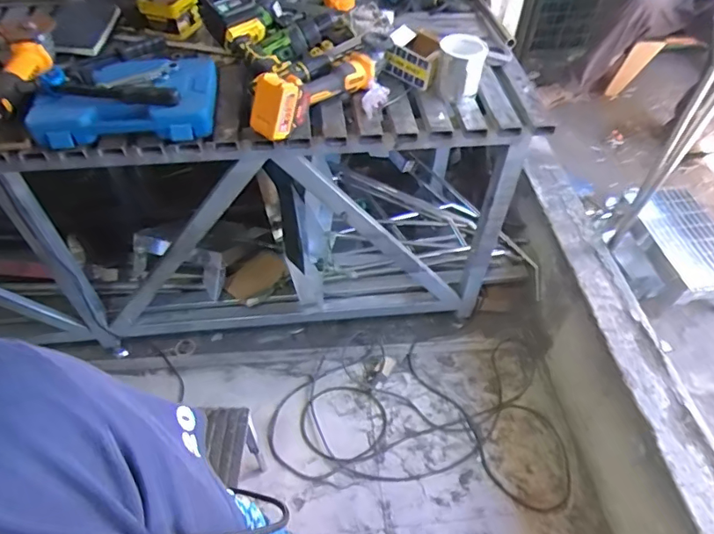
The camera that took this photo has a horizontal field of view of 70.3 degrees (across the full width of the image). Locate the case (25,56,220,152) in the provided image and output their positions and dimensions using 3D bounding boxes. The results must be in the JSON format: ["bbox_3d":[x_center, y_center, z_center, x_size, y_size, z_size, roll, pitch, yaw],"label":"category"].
[{"bbox_3d":[-0.492,-0.371,1.101,0.356,0.071,0.244,-6,50,-6],"label":"case"}]

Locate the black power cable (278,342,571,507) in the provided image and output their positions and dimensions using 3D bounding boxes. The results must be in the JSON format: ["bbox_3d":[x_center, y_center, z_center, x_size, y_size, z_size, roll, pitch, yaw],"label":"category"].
[{"bbox_3d":[0.195,0.447,1.606,0.892,0.031,0.525,5,50,3],"label":"black power cable"}]

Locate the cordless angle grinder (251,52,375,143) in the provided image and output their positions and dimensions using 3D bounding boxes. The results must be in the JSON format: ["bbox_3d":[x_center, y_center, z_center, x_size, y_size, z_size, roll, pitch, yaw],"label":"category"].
[{"bbox_3d":[-0.093,-0.394,1.089,0.102,0.103,0.314,35,58,25],"label":"cordless angle grinder"}]

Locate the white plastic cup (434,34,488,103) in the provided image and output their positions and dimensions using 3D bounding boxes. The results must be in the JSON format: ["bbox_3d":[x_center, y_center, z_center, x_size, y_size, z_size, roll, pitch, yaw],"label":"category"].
[{"bbox_3d":[0.232,-0.448,1.150,0.101,0.118,0.100,0,50,-1],"label":"white plastic cup"}]

